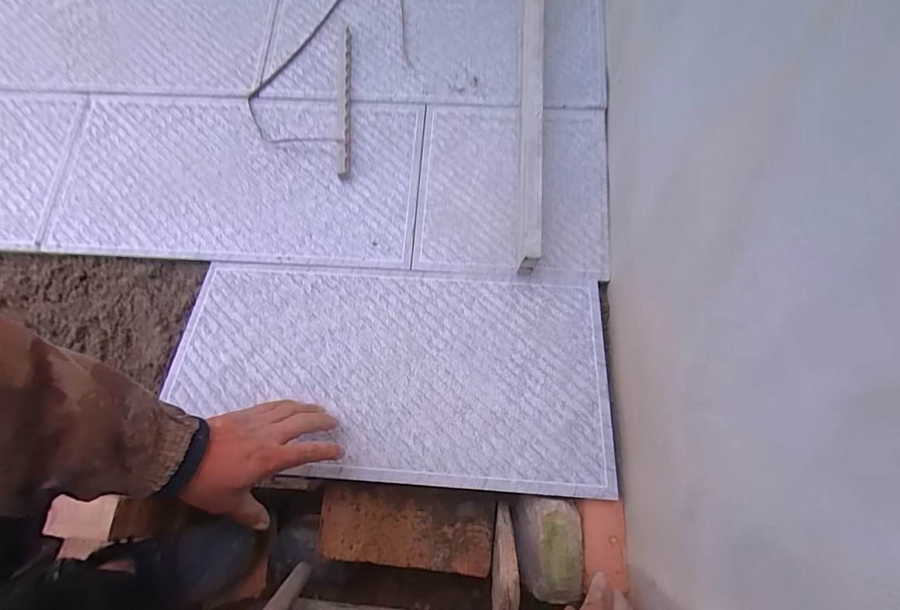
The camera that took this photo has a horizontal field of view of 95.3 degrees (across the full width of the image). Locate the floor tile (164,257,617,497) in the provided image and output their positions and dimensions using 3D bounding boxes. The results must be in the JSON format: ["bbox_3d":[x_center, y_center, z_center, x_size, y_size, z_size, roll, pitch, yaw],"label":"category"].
[{"bbox_3d":[-0.084,0.083,0.562,0.580,0.004,0.289,3,64,3],"label":"floor tile"}]

